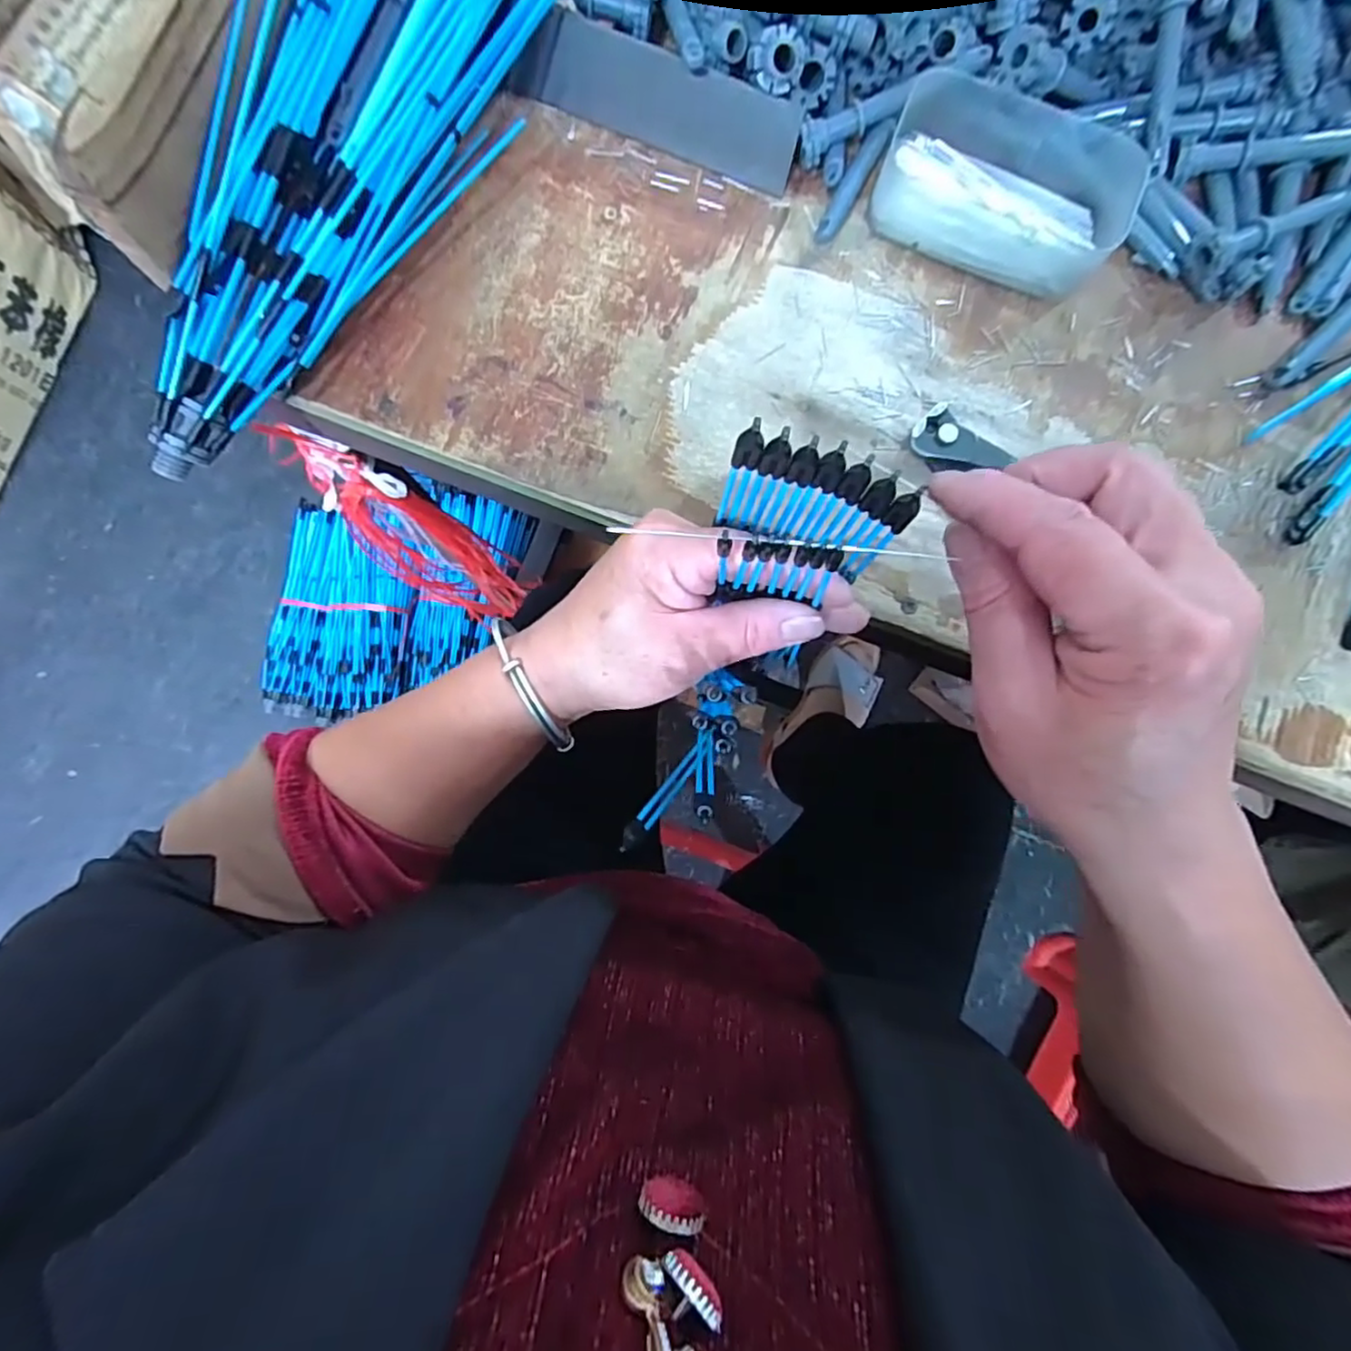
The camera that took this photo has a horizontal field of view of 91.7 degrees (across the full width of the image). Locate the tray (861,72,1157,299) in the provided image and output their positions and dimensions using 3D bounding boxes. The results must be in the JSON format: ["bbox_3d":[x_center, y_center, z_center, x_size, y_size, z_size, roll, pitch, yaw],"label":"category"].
[{"bbox_3d":[0.168,-0.248,0.330,0.123,0.033,0.083,21,84,1],"label":"tray"}]

